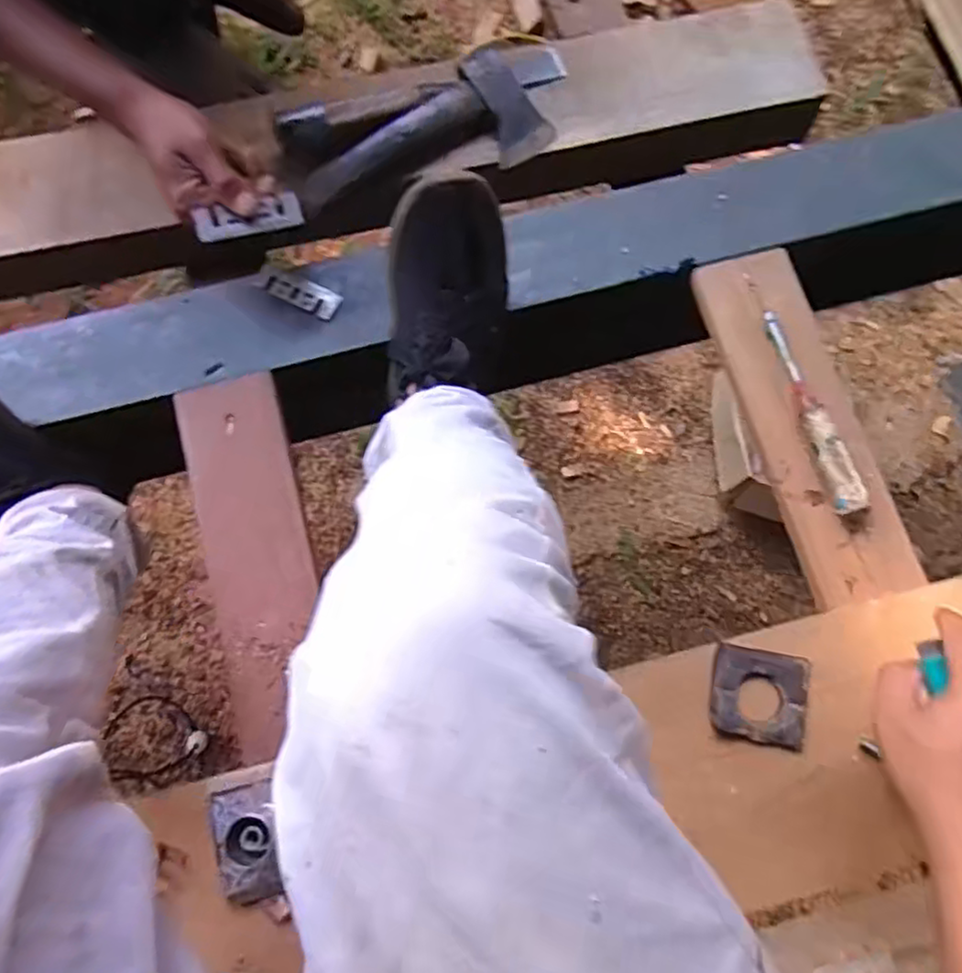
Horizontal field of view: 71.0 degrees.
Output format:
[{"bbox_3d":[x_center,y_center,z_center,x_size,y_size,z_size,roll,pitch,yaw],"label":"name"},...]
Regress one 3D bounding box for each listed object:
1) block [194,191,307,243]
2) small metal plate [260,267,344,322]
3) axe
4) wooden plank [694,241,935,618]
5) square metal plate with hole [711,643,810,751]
[{"bbox_3d":[-0.187,-0.216,0.545,0.085,0.015,0.021,-23,75,-24],"label":"block"},{"bbox_3d":[-0.167,-0.181,0.630,0.073,0.008,0.029,27,77,8],"label":"small metal plate"},{"bbox_3d":[-0.055,-0.341,0.699,0.261,0.044,0.111,-37,77,-8],"label":"axe"},{"bbox_3d":[0.285,-0.060,0.600,0.098,0.037,0.326,-13,75,-3],"label":"wooden plank"},{"bbox_3d":[0.218,0.162,0.522,0.073,0.012,0.067,11,75,4],"label":"square metal plate with hole"}]

